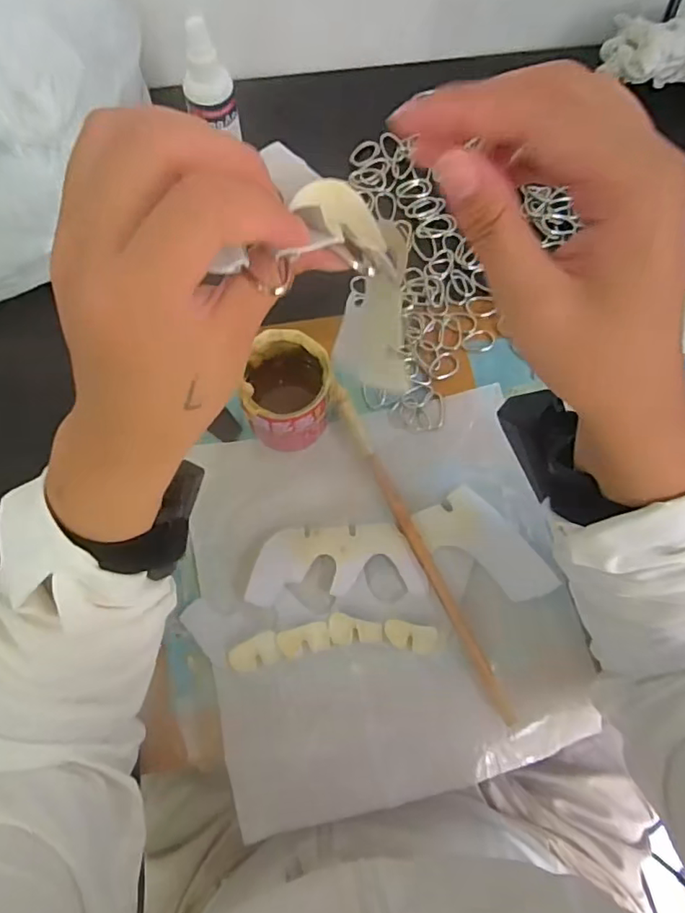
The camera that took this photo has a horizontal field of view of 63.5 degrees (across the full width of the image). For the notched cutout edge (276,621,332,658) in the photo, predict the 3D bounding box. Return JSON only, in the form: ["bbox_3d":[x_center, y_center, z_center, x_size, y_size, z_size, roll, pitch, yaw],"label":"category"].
[{"bbox_3d":[-0.027,0.128,0.387,0.035,0.004,0.019,-11,73,-6],"label":"notched cutout edge"}]

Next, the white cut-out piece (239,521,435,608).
[{"bbox_3d":[-0.004,0.075,0.399,0.124,0.009,0.052,-4,76,-3],"label":"white cut-out piece"}]

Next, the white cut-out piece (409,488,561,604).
[{"bbox_3d":[0.106,0.066,0.406,0.101,0.006,0.051,43,75,11],"label":"white cut-out piece"}]

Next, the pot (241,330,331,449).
[{"bbox_3d":[-0.041,-0.046,0.407,0.062,0.070,0.071,-3,72,-3],"label":"pot"}]

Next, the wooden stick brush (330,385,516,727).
[{"bbox_3d":[0.054,0.061,0.399,0.014,0.015,0.262,-25,74,-10],"label":"wooden stick brush"}]

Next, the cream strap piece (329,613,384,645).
[{"bbox_3d":[0.010,0.121,0.389,0.037,0.004,0.020,-3,72,-3],"label":"cream strap piece"}]

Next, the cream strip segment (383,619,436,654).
[{"bbox_3d":[0.048,0.125,0.384,0.036,0.004,0.018,11,72,2],"label":"cream strip segment"}]

